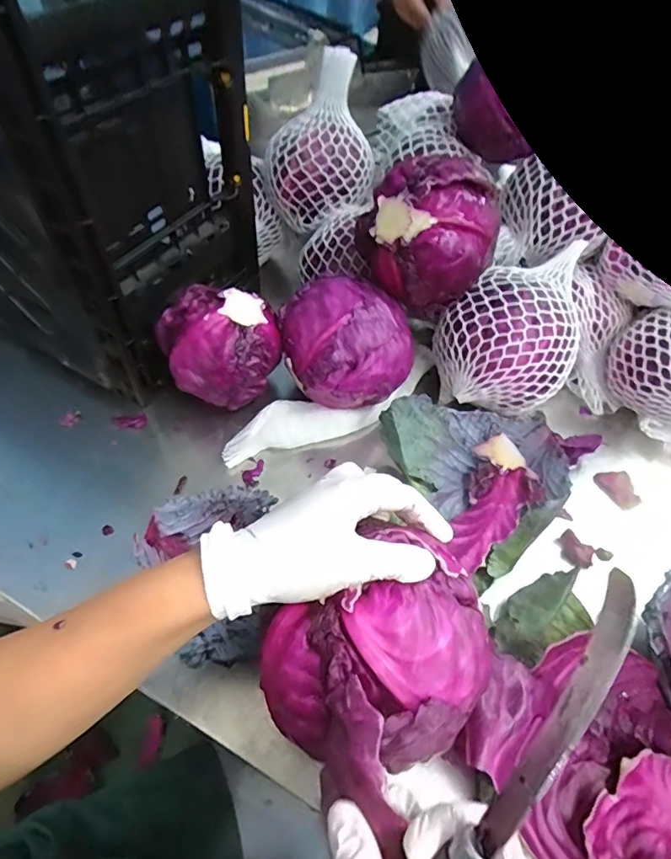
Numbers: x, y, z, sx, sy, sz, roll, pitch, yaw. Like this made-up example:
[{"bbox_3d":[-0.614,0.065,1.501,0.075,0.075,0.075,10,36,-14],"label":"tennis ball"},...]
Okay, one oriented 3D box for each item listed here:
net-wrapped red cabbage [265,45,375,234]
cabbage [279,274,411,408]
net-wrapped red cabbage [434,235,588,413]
[{"bbox_3d":[-0.018,-0.303,0.532,0.121,0.138,0.101,-2,55,-5],"label":"net-wrapped red cabbage"},{"bbox_3d":[0.012,-0.084,0.459,0.111,0.095,0.100,-22,59,-18],"label":"cabbage"},{"bbox_3d":[0.174,-0.102,0.490,0.135,0.104,0.158,10,55,4],"label":"net-wrapped red cabbage"}]

